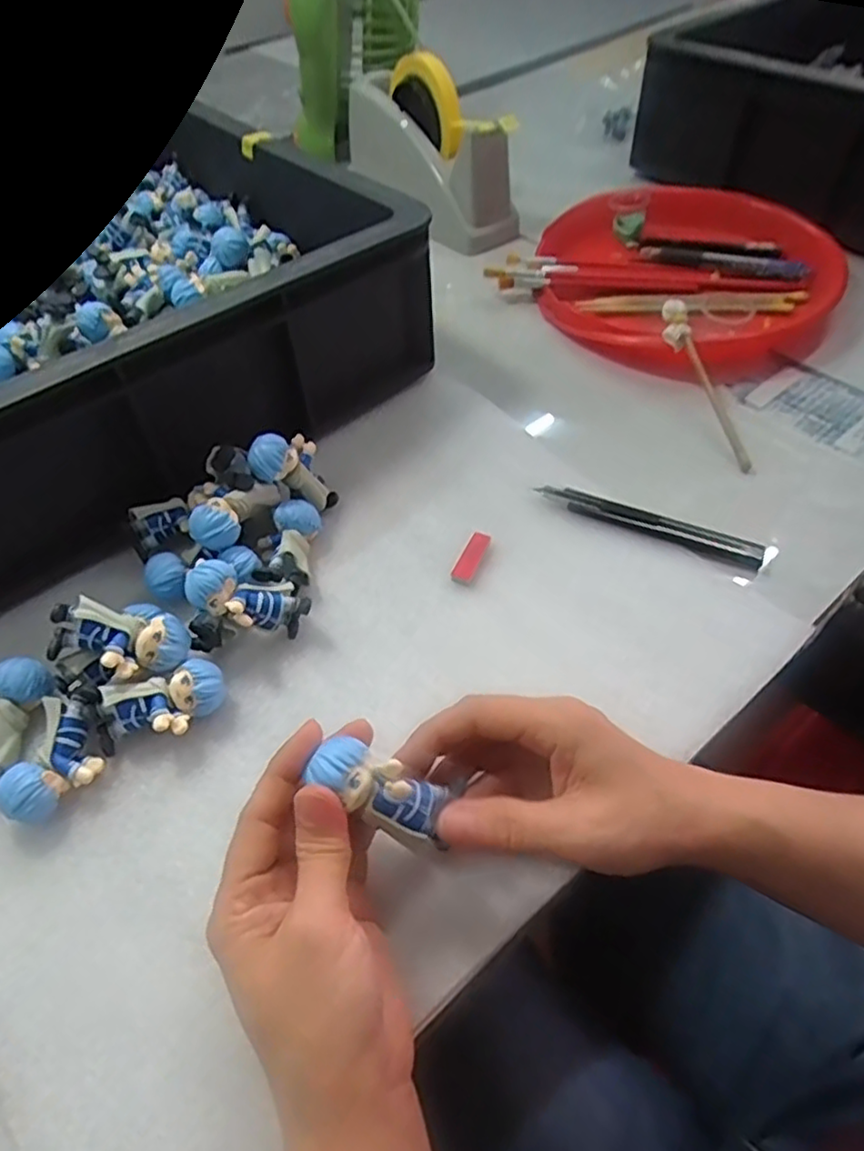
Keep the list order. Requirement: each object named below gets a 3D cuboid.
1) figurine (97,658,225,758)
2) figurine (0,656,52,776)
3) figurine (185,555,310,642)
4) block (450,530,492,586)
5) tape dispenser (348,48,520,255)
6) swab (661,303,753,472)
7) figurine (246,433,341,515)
[{"bbox_3d":[-0.133,0.067,0.328,0.062,0.031,0.030,-24,55,-14],"label":"figurine"},{"bbox_3d":[-0.214,0.071,0.328,0.032,0.027,0.060,3,53,7],"label":"figurine"},{"bbox_3d":[-0.096,0.012,0.350,0.063,0.024,0.030,23,46,-29],"label":"figurine"},{"bbox_3d":[0.024,-0.012,0.397,0.013,0.004,0.041,18,56,17],"label":"block"},{"bbox_3d":[-0.007,-0.428,0.647,0.076,0.104,0.209,-25,55,-14],"label":"tape dispenser"},{"bbox_3d":[0.193,-0.135,0.467,0.018,0.023,0.142,-12,67,-5],"label":"swab"},{"bbox_3d":[-0.081,-0.064,0.406,0.026,0.063,0.030,-29,49,23],"label":"figurine"}]

